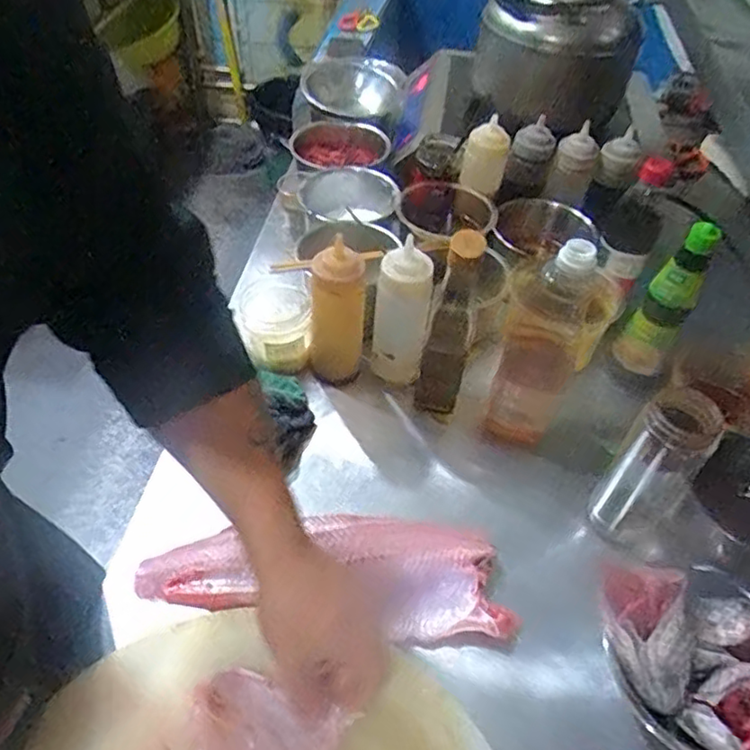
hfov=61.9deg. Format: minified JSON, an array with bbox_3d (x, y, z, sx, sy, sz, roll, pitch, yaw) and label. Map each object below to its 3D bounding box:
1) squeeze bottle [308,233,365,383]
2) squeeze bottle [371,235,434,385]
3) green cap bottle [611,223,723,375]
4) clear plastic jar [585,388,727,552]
[{"bbox_3d":[-0.045,-0.063,0.707,0.059,0.178,0.052,0,49,-4],"label":"squeeze bottle"},{"bbox_3d":[0.026,-0.061,0.706,0.059,0.166,0.053,4,49,-1],"label":"squeeze bottle"},{"bbox_3d":[0.323,-0.081,0.701,0.058,0.179,0.045,26,52,20],"label":"green cap bottle"},{"bbox_3d":[0.261,0.091,0.594,0.058,0.177,0.072,-35,58,-29],"label":"clear plastic jar"}]

